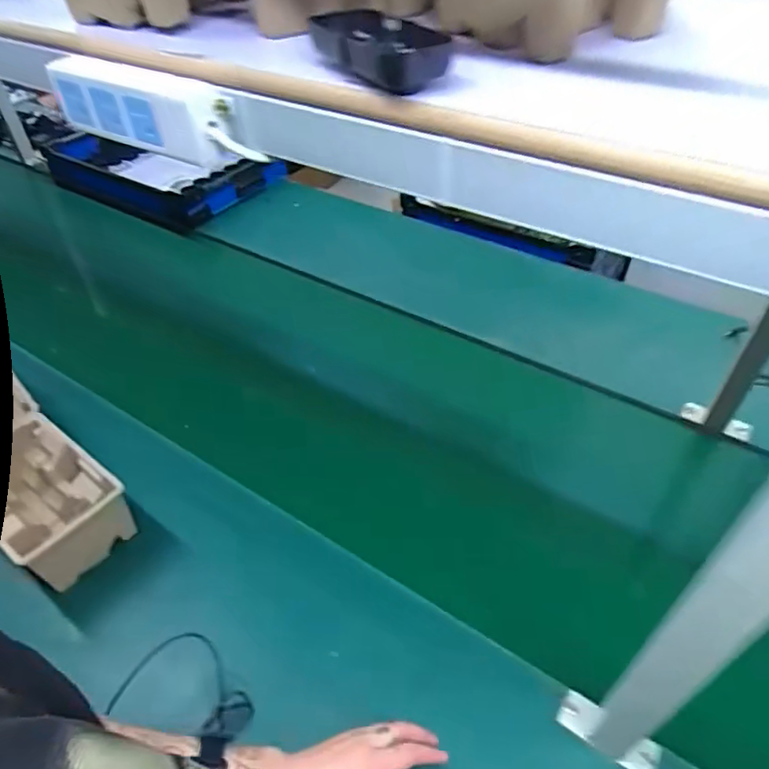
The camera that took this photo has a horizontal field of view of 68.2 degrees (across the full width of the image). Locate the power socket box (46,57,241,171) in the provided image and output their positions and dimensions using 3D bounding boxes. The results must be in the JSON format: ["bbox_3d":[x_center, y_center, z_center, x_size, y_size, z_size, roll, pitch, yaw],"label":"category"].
[{"bbox_3d":[-0.188,-0.212,0.439,0.170,0.063,0.031,24,50,24],"label":"power socket box"}]

